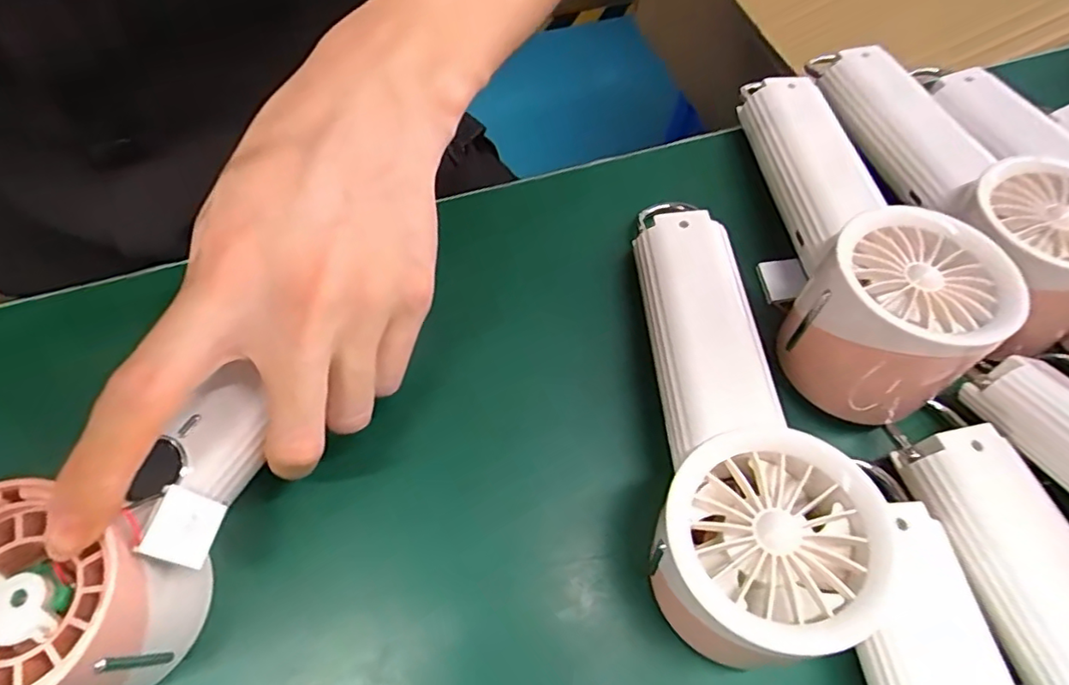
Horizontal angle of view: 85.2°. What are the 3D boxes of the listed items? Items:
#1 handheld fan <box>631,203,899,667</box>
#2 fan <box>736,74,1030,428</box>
[{"bbox_3d":[0.066,0.021,0.224,0.062,0.063,0.186,-1,52,-3],"label":"handheld fan"},{"bbox_3d":[0.136,-0.059,0.255,0.064,0.067,0.175,1,64,-2],"label":"fan"}]

